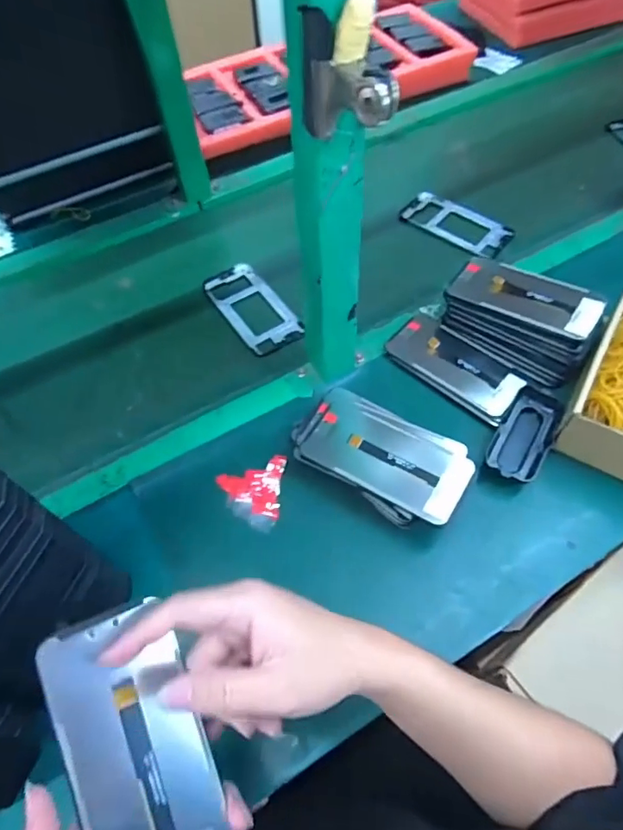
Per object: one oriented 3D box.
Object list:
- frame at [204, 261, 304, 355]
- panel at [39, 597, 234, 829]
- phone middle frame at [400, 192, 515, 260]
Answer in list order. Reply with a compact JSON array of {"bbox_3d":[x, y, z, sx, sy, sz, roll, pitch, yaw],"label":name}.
[{"bbox_3d":[-0.078,-0.142,0.682,0.078,0.008,0.157,-30,62,-16],"label":"frame"},{"bbox_3d":[-0.098,0.194,0.295,0.071,0.004,0.155,-14,78,-33],"label":"panel"},{"bbox_3d":[0.214,-0.283,0.760,0.161,0.013,0.074,35,65,21],"label":"phone middle frame"}]

